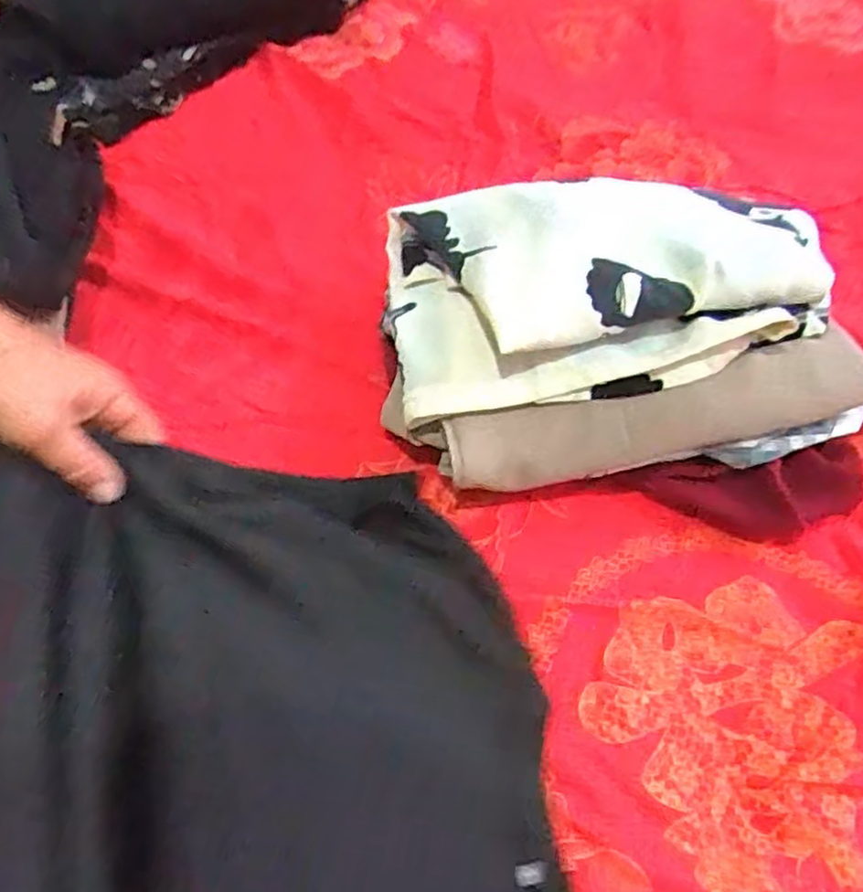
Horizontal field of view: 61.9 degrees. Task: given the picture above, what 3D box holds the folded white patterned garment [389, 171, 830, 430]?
[{"bbox_3d":[0.112,-0.112,0.475,0.278,0.069,0.172,-2,62,-7],"label":"folded white patterned garment"}]

